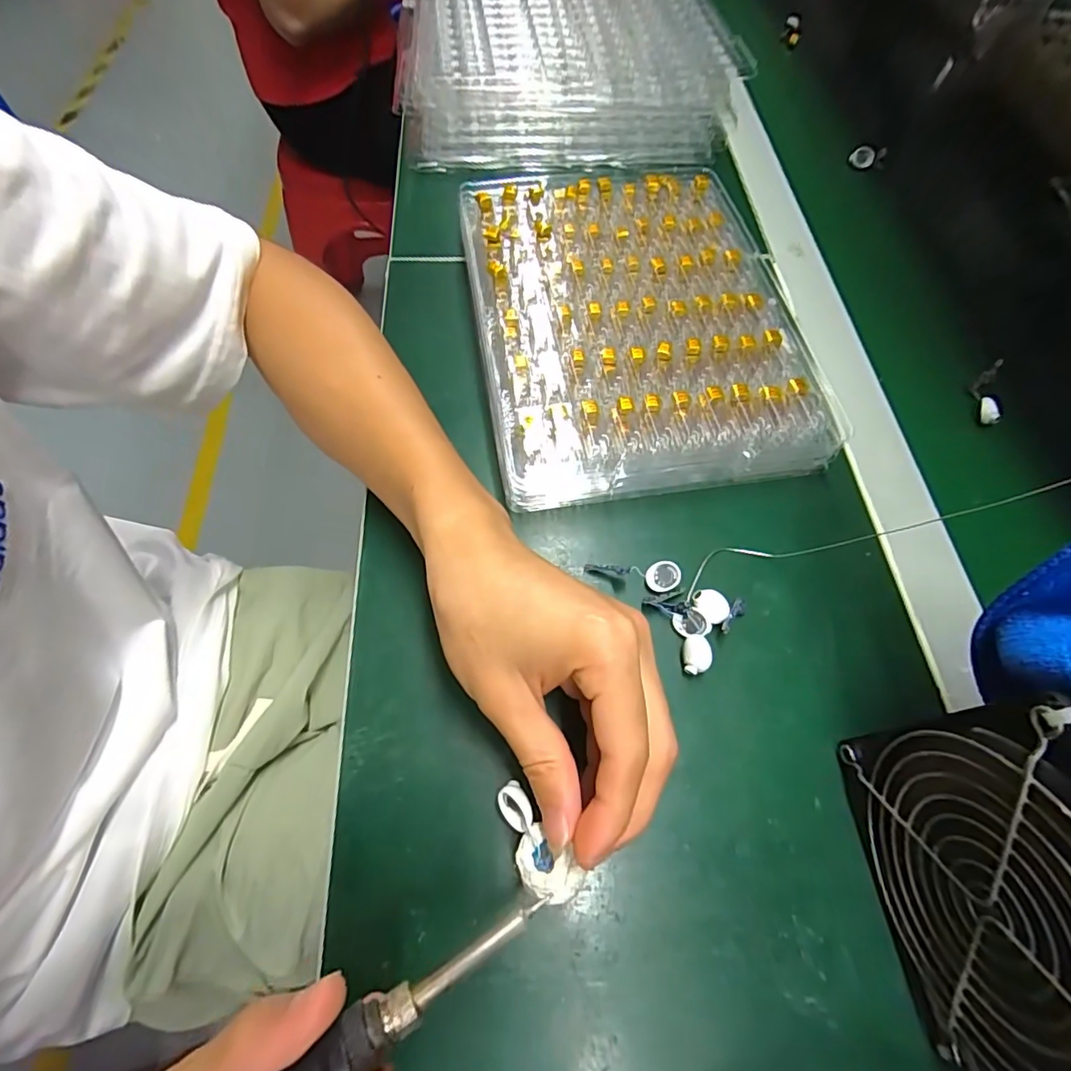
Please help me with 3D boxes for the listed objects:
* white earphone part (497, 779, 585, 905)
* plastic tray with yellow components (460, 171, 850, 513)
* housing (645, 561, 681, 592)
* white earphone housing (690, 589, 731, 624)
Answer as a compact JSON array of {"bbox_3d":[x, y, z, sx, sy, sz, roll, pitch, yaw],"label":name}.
[{"bbox_3d":[0.000,0.124,0.216,0.021,0.008,0.046,-28,59,-14],"label":"white earphone part"},{"bbox_3d":[0.067,-0.144,0.358,0.207,0.038,0.260,-6,63,-4],"label":"plastic tray with yellow components"},{"bbox_3d":[0.069,0.023,0.290,0.017,0.009,0.017,0,63,-1],"label":"housing"},{"bbox_3d":[0.091,0.037,0.281,0.019,0.011,0.016,31,66,14],"label":"white earphone housing"}]

